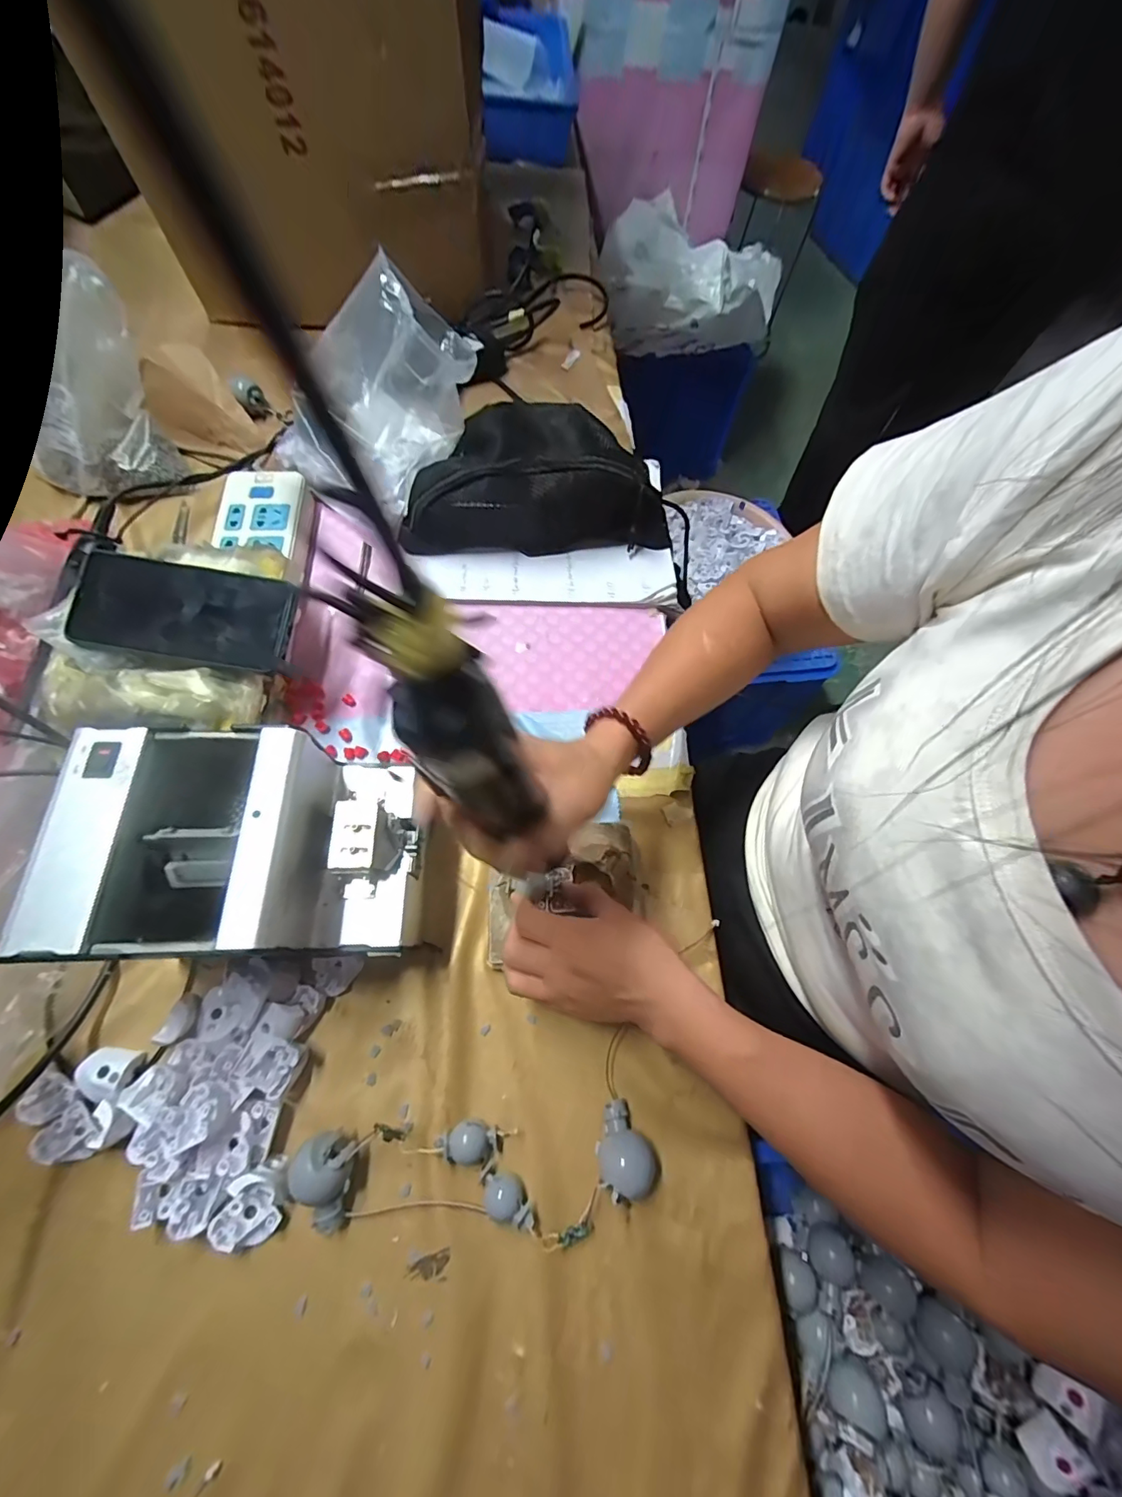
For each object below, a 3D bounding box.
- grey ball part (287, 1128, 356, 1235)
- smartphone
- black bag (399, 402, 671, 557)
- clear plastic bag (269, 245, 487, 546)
[{"bbox_3d":[-0.148,0.270,0.309,0.033,0.034,0.048,8,68,1],"label":"grey ball part"},{"bbox_3d":[-0.300,-0.110,0.393,0.171,0.004,0.075,8,87,2],"label":"smartphone"},{"bbox_3d":[-0.025,-0.280,0.516,0.266,0.076,0.124,-2,68,-3],"label":"black bag"},{"bbox_3d":[-0.184,-0.370,0.517,0.171,0.144,0.219,37,71,12],"label":"clear plastic bag"}]

